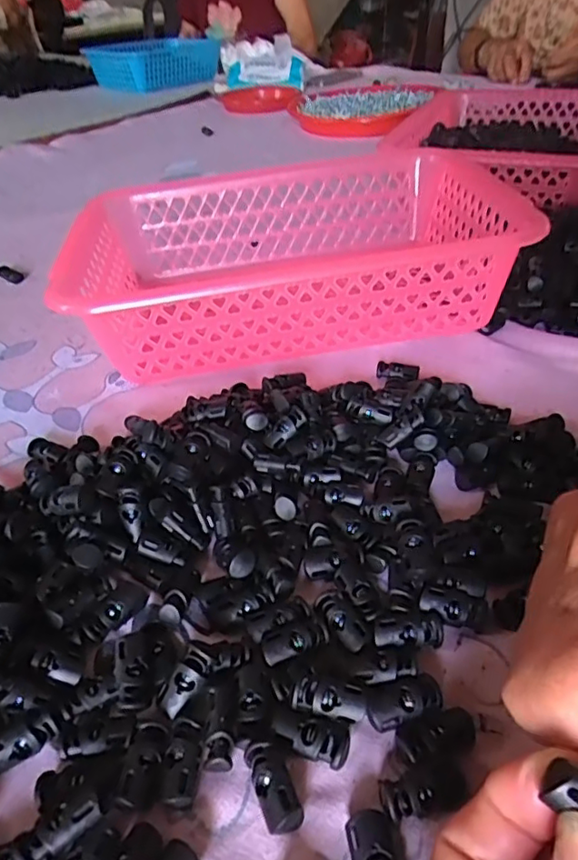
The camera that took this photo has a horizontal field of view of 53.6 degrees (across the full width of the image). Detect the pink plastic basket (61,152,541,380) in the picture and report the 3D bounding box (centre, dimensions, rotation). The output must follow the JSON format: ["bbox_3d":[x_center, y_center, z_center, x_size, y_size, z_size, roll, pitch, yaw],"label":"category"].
[{"bbox_3d":[-0.001,-0.129,0.431,0.294,0.086,0.211,-5,40,-3],"label":"pink plastic basket"}]

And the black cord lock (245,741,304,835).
[{"bbox_3d":[-0.005,0.120,0.193,0.012,0.011,0.028,-17,42,-16],"label":"black cord lock"}]

